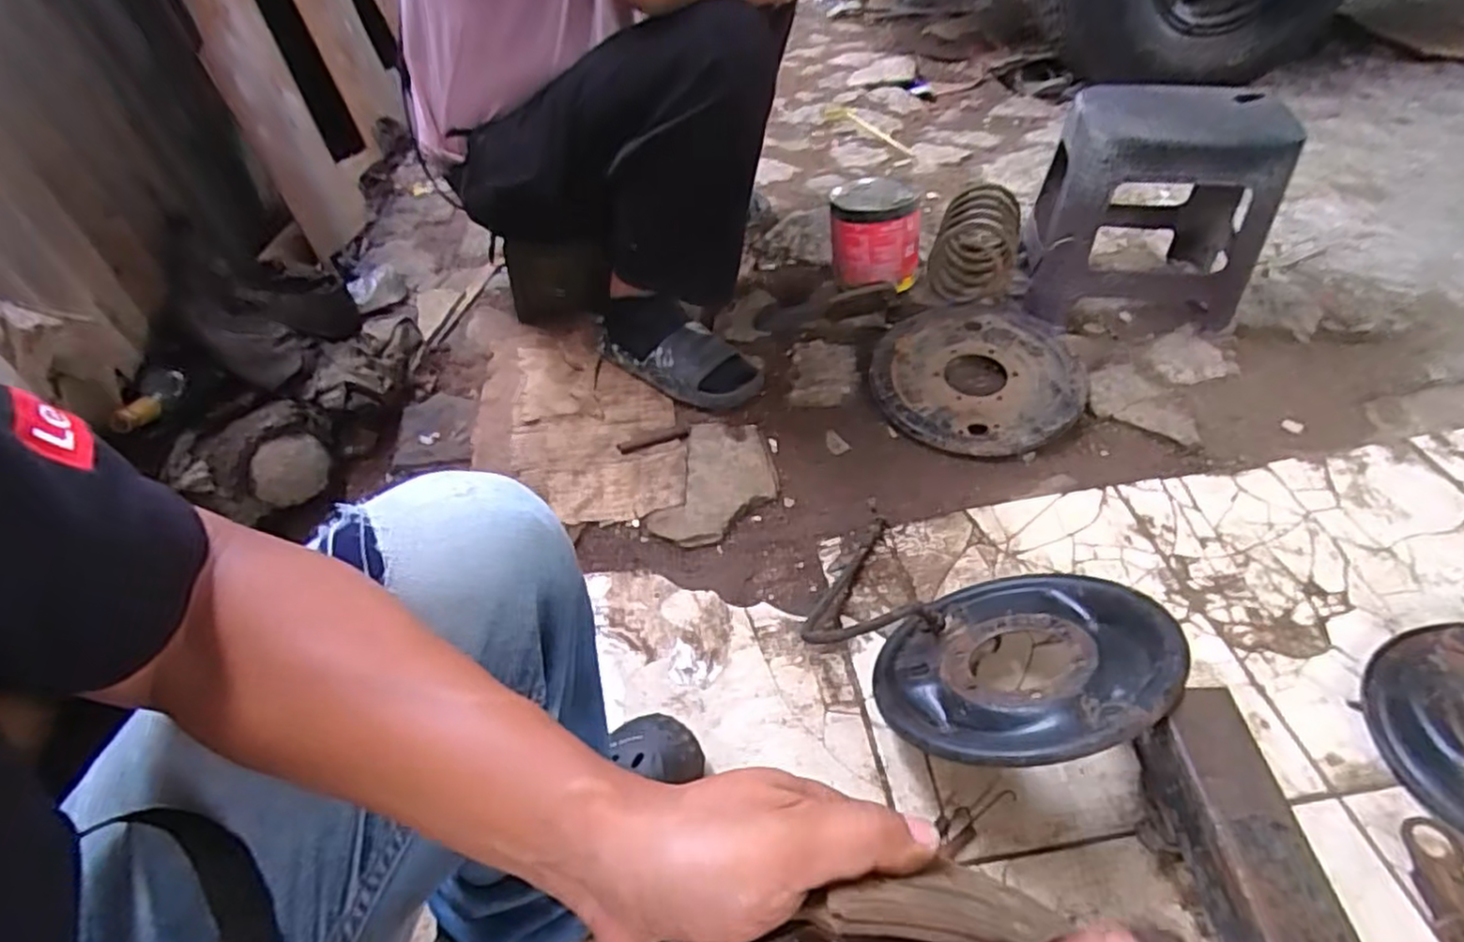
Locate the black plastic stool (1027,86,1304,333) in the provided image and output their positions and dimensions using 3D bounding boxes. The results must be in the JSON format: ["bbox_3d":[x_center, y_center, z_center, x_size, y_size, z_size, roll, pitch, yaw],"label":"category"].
[{"bbox_3d":[0.659,-0.425,1.157,0.311,0.331,0.288,7,47,14],"label":"black plastic stool"}]

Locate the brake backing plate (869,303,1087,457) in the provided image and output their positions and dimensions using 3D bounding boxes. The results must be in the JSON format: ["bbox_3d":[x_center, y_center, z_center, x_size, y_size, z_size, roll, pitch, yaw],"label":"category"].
[{"bbox_3d":[0.367,-0.145,1.100,0.302,0.045,0.316,-4,45,4],"label":"brake backing plate"}]

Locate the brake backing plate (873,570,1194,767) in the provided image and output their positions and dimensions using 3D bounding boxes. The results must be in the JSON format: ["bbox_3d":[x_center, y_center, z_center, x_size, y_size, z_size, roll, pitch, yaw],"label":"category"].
[{"bbox_3d":[0.273,0.183,0.684,0.270,0.033,0.259,-20,17,6],"label":"brake backing plate"}]

